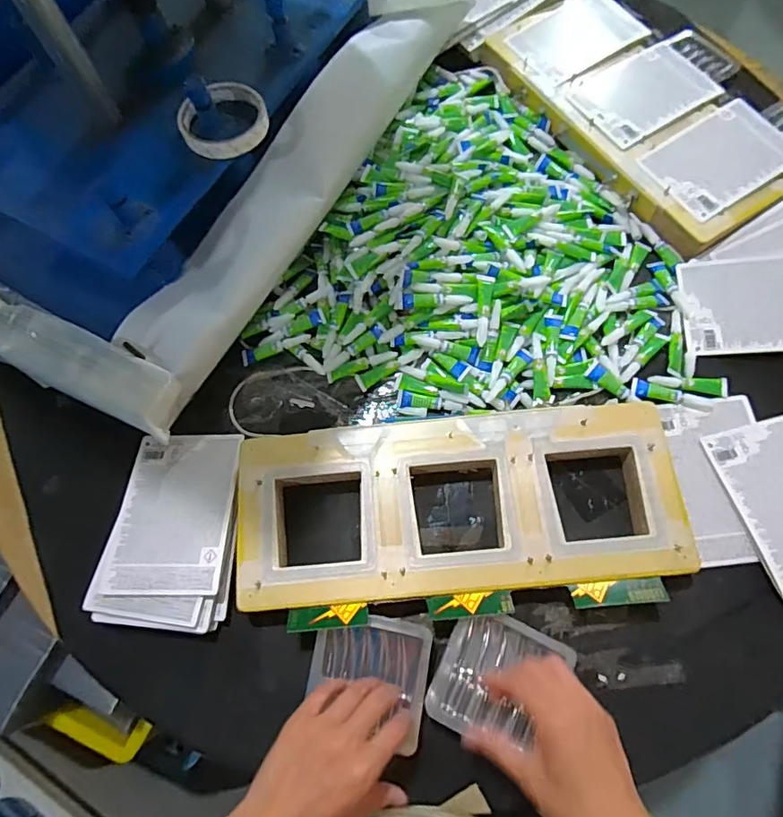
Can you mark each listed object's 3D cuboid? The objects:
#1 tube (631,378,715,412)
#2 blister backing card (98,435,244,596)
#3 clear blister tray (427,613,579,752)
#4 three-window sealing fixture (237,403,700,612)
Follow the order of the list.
[{"bbox_3d":[0.305,-0.014,0.555,0.086,0.010,0.022,16,70,8],"label":"tube"},{"bbox_3d":[-0.220,0.104,0.525,0.117,0.009,0.165,1,61,6],"label":"blister backing card"},{"bbox_3d":[0.095,0.237,0.447,0.102,0.015,0.101,23,72,11],"label":"clear blister tray"},{"bbox_3d":[0.064,0.089,0.510,0.428,0.030,0.180,-5,69,1],"label":"three-window sealing fixture"}]

